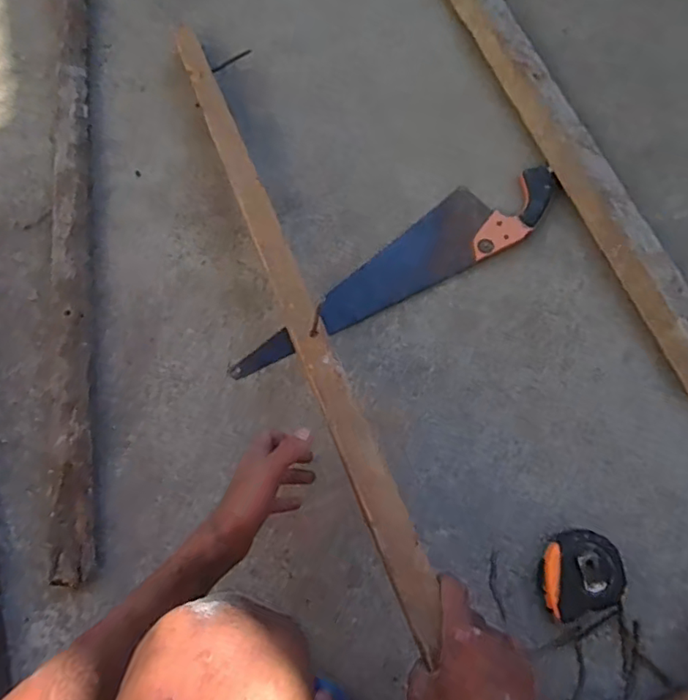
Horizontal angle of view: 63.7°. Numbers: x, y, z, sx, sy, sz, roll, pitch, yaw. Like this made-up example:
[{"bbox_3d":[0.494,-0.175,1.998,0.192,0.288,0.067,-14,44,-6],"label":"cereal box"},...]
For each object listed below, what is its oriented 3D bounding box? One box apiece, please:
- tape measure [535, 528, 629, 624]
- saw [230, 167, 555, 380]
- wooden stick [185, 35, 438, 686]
[{"bbox_3d":[0.244,0.234,0.585,0.088,0.049,0.074,-16,71,-4],"label":"tape measure"},{"bbox_3d":[0.068,-0.113,0.718,0.479,0.028,0.093,-27,70,-8],"label":"saw"},{"bbox_3d":[-0.081,-0.118,0.633,0.035,0.018,0.831,-21,62,-6],"label":"wooden stick"}]

